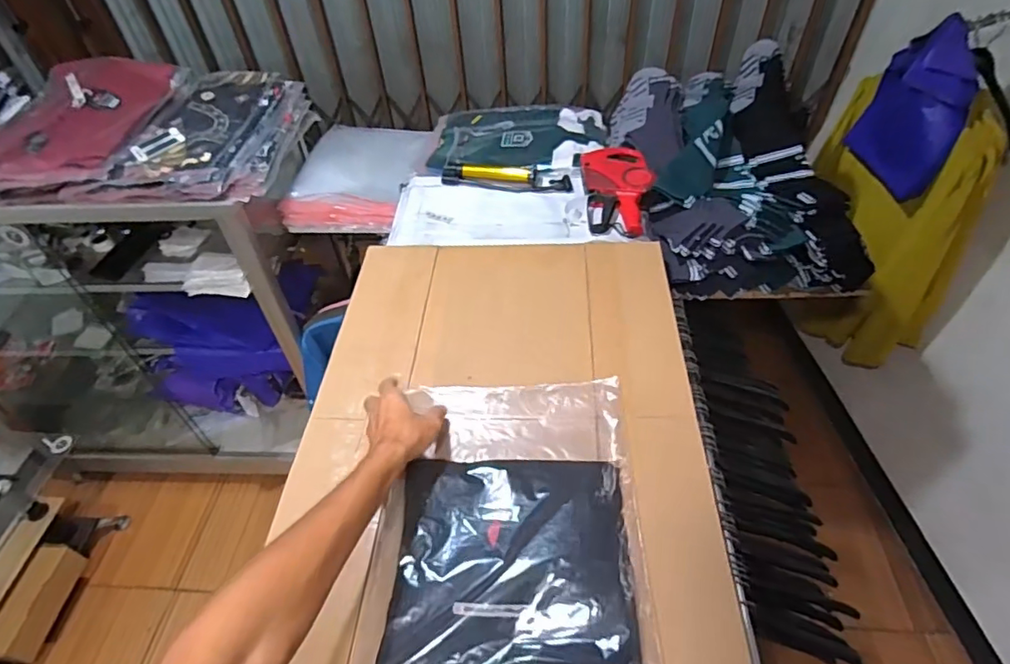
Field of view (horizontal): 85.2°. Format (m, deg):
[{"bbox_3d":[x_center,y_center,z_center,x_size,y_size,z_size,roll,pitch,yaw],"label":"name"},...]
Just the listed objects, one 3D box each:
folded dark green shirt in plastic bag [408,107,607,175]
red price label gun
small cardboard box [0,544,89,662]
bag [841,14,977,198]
[{"bbox_3d":[0.021,-0.412,1.190,0.393,0.037,0.301,1,48,4],"label":"folded dark green shirt in plastic bag"},{"bbox_3d":[0.206,-0.268,1.006,0.122,0.045,0.229,-4,48,0],"label":"red price label gun"},{"bbox_3d":[-1.182,0.684,1.389,0.091,0.102,0.262,-3,48,1],"label":"small cardboard box"},{"bbox_3d":[0.907,-0.485,1.215,0.078,0.348,0.263,-14,58,-6],"label":"bag"}]

